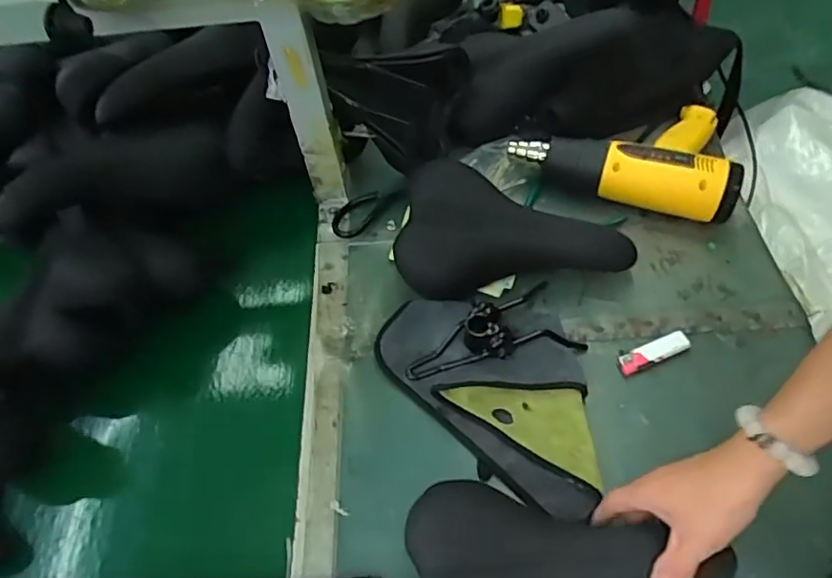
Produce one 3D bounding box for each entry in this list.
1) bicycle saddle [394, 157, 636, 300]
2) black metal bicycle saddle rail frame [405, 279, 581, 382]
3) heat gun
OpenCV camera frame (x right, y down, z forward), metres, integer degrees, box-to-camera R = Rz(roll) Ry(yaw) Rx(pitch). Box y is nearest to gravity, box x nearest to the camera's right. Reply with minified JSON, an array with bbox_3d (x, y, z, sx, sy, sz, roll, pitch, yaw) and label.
[{"bbox_3d":[0.113,-0.059,0.667,0.255,0.095,0.144,6,56,8],"label":"bicycle saddle"},{"bbox_3d":[0.080,0.051,0.625,0.184,0.050,0.090,-24,57,-12],"label":"black metal bicycle saddle rail frame"},{"bbox_3d":[0.273,-0.194,0.757,0.263,0.075,0.195,19,59,16],"label":"heat gun"}]

